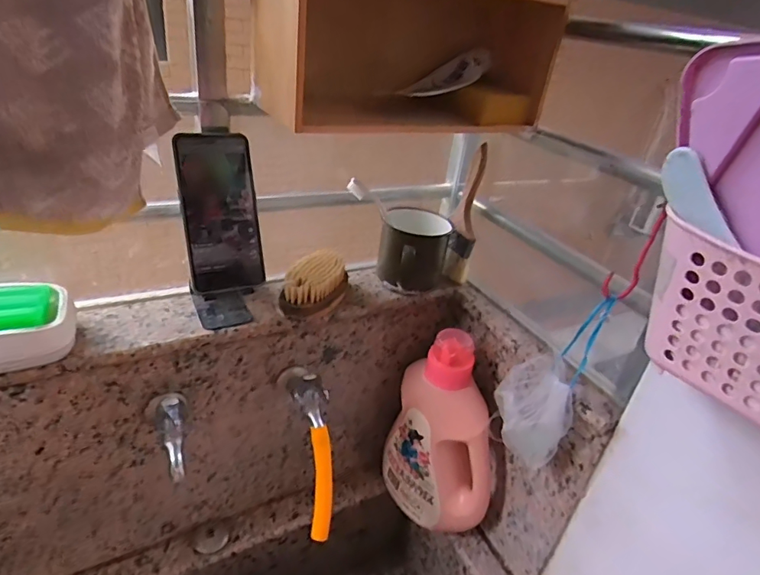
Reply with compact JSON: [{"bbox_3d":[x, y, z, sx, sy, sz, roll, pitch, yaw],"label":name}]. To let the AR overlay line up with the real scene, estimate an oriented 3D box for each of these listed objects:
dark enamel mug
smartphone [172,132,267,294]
[{"bbox_3d":[0.046,-0.042,0.659,0.091,0.105,0.104,10,29,4],"label":"dark enamel mug"},{"bbox_3d":[-0.170,-0.081,0.521,0.077,0.165,0.014,-9,6,-27],"label":"smartphone"}]

